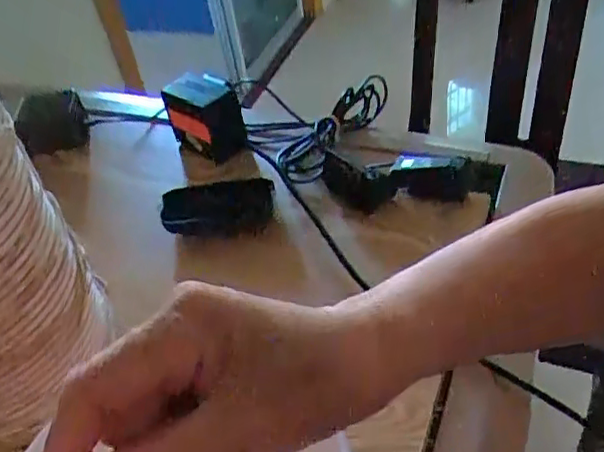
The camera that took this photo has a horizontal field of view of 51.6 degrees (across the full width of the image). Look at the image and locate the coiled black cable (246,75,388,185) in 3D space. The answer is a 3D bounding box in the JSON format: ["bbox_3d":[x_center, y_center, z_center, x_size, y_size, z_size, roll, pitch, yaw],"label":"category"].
[{"bbox_3d":[0.011,-0.115,0.695,0.103,0.063,0.192,16,48,27],"label":"coiled black cable"}]

